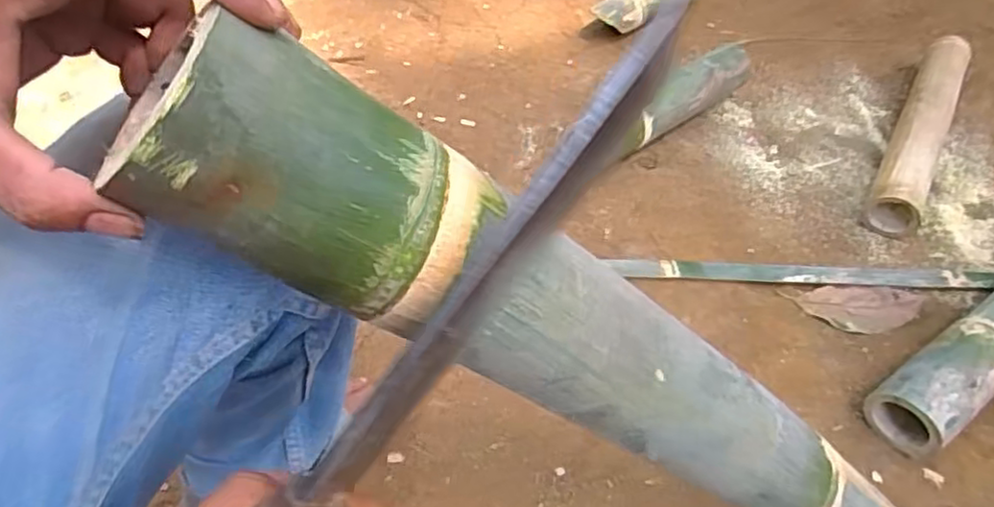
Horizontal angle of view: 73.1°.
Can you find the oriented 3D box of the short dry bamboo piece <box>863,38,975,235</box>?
[{"bbox_3d":[0.663,-0.202,1.048,0.070,0.078,0.503,24,53,22],"label":"short dry bamboo piece"}]

